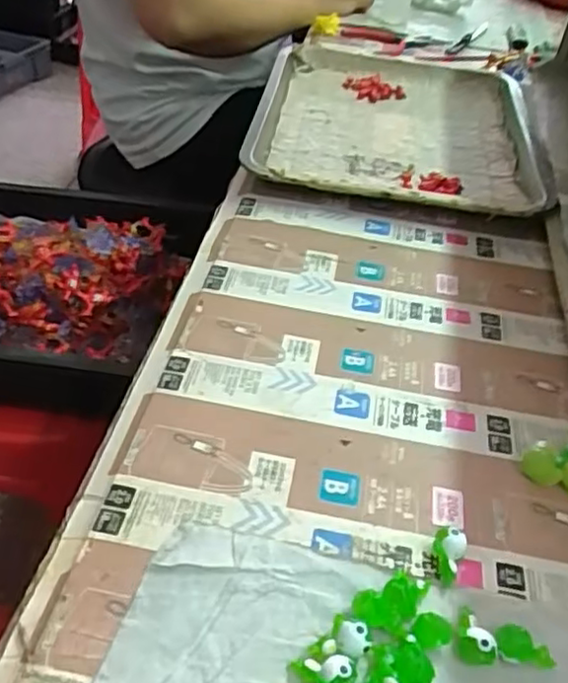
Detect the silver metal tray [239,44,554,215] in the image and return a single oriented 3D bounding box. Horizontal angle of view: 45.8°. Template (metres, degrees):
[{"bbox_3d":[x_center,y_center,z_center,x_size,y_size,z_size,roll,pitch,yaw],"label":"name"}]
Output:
[{"bbox_3d":[0.109,-0.216,0.642,0.253,0.030,0.330,7,42,4],"label":"silver metal tray"}]

